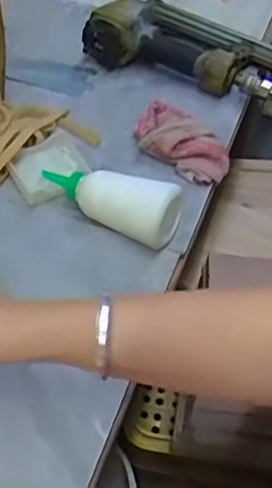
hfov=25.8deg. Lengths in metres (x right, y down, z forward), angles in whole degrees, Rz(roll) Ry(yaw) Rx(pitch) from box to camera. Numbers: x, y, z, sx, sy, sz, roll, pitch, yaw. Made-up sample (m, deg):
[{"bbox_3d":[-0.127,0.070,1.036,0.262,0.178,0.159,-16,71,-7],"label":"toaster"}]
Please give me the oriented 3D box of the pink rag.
[{"bbox_3d":[0.052,-0.117,0.674,0.119,0.036,0.055,33,56,20],"label":"pink rag"}]

